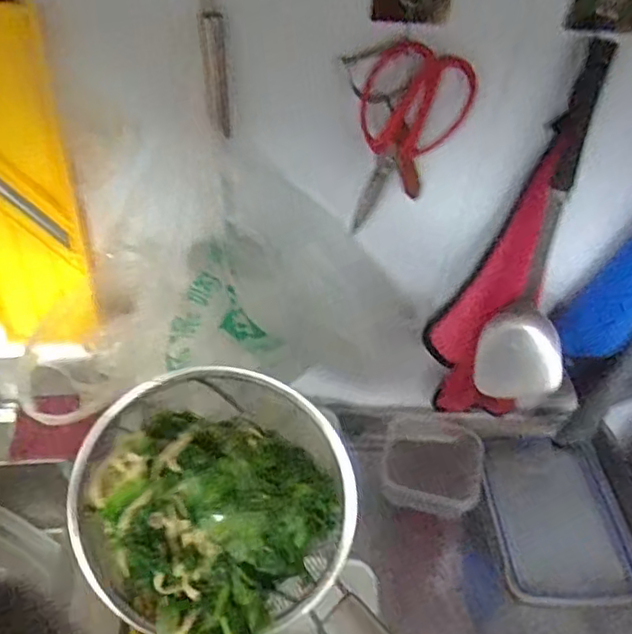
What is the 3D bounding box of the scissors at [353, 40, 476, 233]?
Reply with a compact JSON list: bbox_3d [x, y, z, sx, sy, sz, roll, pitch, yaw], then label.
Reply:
[{"bbox_3d":[0.084,-0.159,0.568,0.096,0.158,0.030,-7,51,-13],"label":"scissors"}]

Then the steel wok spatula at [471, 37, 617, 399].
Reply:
[{"bbox_3d":[0.234,-0.058,0.612,0.092,0.354,0.088,14,49,5],"label":"steel wok spatula"}]

